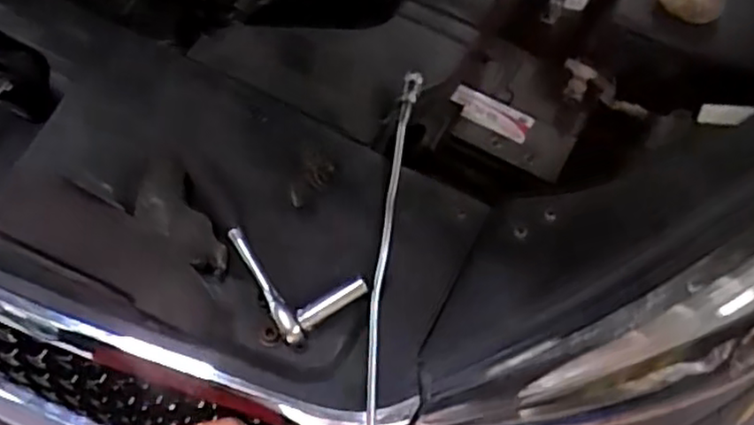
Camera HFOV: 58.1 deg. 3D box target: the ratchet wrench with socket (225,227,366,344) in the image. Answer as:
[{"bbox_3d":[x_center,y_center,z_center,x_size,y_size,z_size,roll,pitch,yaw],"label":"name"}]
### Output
[{"bbox_3d":[-0.073,0.048,0.590,0.077,0.022,0.107,-32,68,-20],"label":"ratchet wrench with socket"}]

